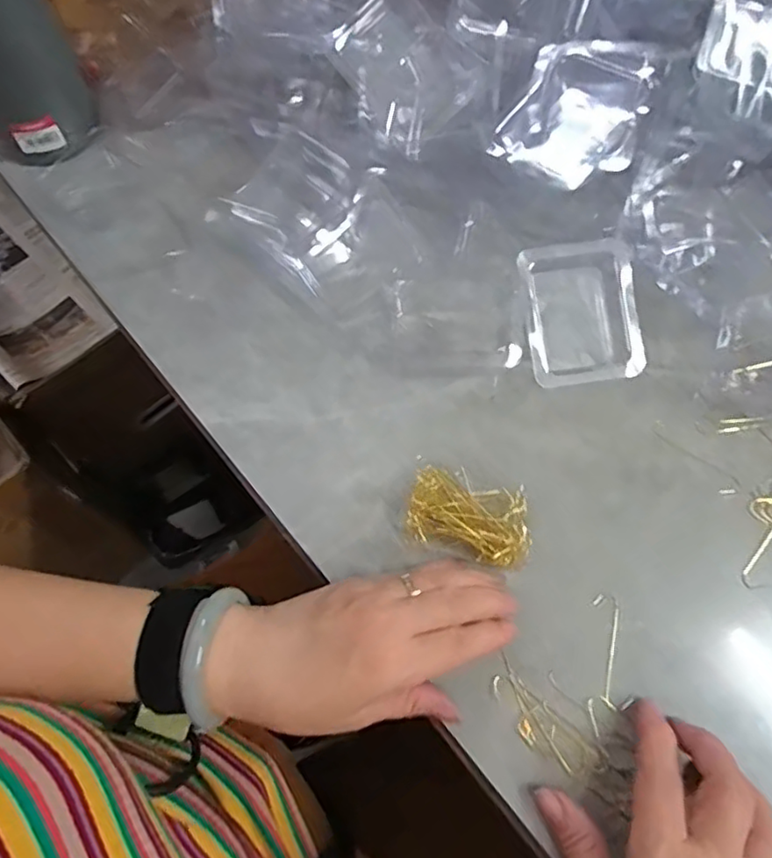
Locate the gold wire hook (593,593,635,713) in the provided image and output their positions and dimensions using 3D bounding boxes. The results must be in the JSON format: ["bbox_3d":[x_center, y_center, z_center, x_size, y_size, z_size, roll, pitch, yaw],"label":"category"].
[{"bbox_3d":[0.129,0.127,0.349,0.016,0.004,0.063,2,68,-1],"label":"gold wire hook"}]

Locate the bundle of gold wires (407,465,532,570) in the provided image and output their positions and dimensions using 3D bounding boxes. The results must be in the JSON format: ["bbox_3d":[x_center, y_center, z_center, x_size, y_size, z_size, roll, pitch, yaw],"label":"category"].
[{"bbox_3d":[0.050,0.053,0.366,0.071,0.021,0.045,17,68,5],"label":"bundle of gold wires"}]

